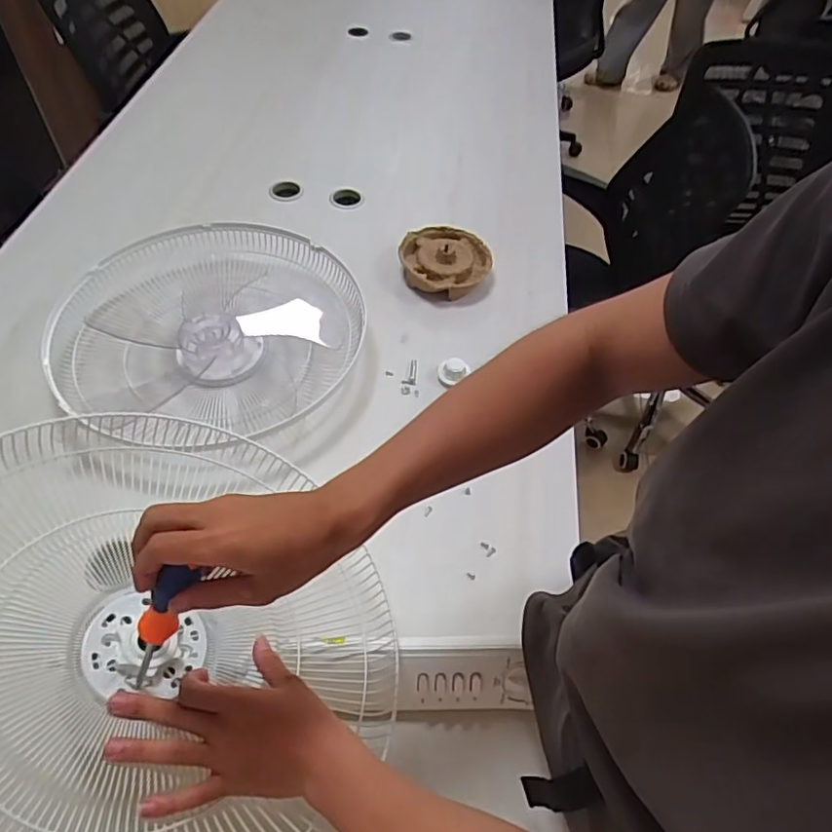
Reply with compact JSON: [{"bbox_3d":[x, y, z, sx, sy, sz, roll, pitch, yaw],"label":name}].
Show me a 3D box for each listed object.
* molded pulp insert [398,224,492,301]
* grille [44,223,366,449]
[{"bbox_3d":[0.053,-0.279,1.045,0.149,0.060,0.141,2,52,-3],"label":"molded pulp insert"},{"bbox_3d":[-0.311,-0.128,0.896,0.401,0.090,0.419,2,52,-3],"label":"grille"}]

